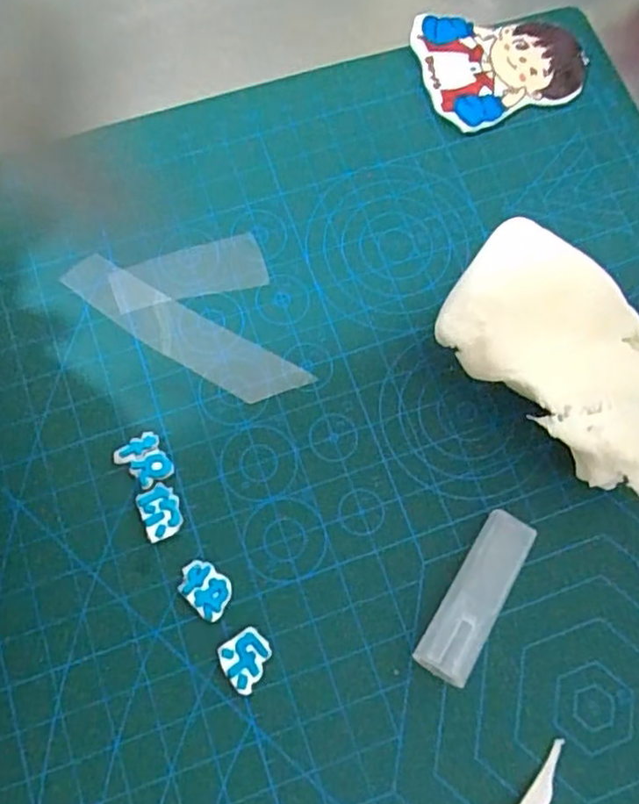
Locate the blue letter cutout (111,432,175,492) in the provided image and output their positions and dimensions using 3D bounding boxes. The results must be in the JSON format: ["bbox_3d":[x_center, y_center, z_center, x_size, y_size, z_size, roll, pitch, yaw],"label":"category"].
[{"bbox_3d":[-0.043,0.014,0.163,0.011,0.004,0.013,-34,77,-11],"label":"blue letter cutout"}]

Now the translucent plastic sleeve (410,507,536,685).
[{"bbox_3d":[0.037,0.045,0.154,0.013,0.011,0.040,31,75,7],"label":"translucent plastic sleeve"}]

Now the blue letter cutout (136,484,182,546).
[{"bbox_3d":[-0.039,0.027,0.159,0.009,0.004,0.013,-22,75,-9],"label":"blue letter cutout"}]

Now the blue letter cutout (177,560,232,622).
[{"bbox_3d":[-0.027,0.044,0.155,0.014,0.004,0.009,41,76,9],"label":"blue letter cutout"}]

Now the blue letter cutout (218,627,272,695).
[{"bbox_3d":[-0.017,0.059,0.150,0.011,0.004,0.012,-32,77,-11],"label":"blue letter cutout"}]

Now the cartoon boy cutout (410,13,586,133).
[{"bbox_3d":[0.054,-0.103,0.198,0.048,0.004,0.038,-18,75,-7],"label":"cartoon boy cutout"}]

